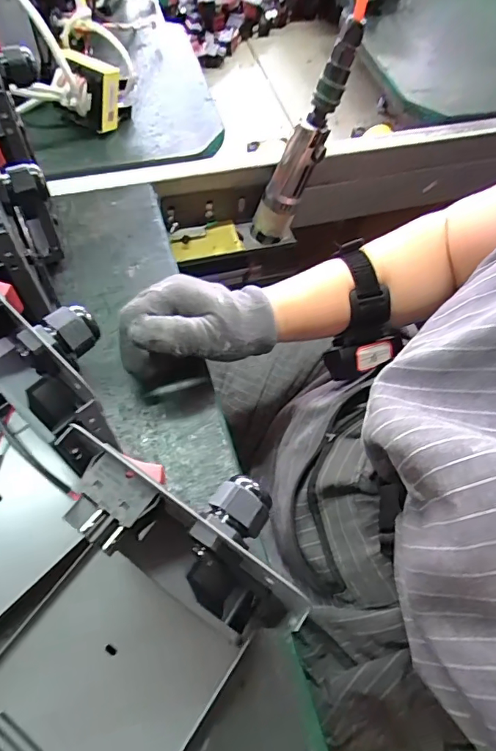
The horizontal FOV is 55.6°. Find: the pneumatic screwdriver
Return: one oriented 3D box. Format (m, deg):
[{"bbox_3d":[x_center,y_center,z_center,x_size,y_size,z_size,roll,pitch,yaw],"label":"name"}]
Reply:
[{"bbox_3d":[0.055,-0.236,0.485,0.039,0.219,0.032,41,40,16],"label":"pneumatic screwdriver"}]

